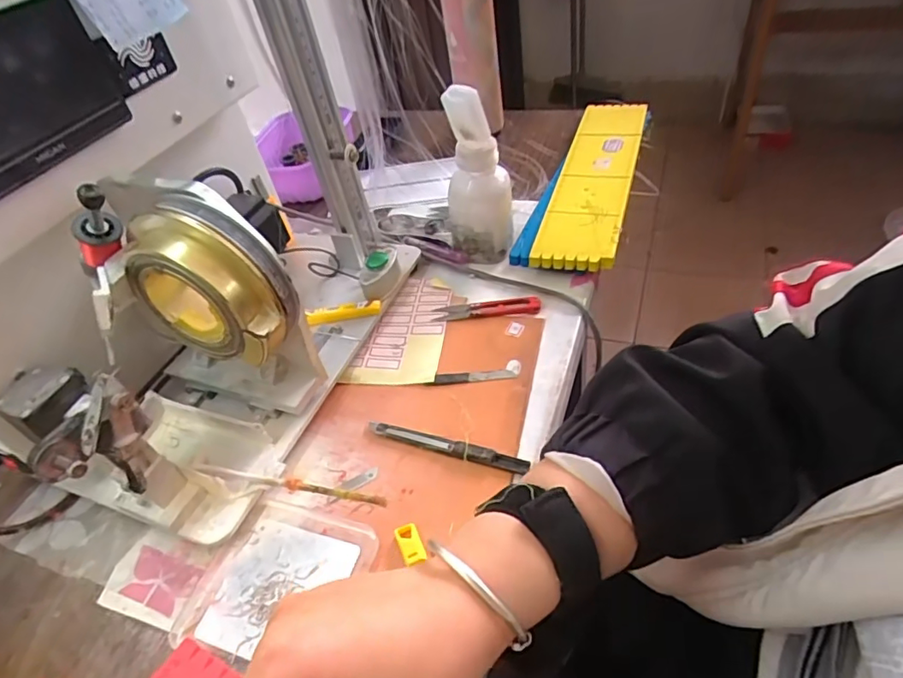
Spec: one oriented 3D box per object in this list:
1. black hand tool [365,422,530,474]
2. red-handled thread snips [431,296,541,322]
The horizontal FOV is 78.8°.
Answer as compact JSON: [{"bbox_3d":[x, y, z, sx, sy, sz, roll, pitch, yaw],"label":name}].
[{"bbox_3d":[-0.006,0.080,0.422,0.132,0.009,0.012,10,48,22],"label":"black hand tool"},{"bbox_3d":[0.033,-0.029,0.530,0.103,0.004,0.020,-5,58,11],"label":"red-handled thread snips"}]

